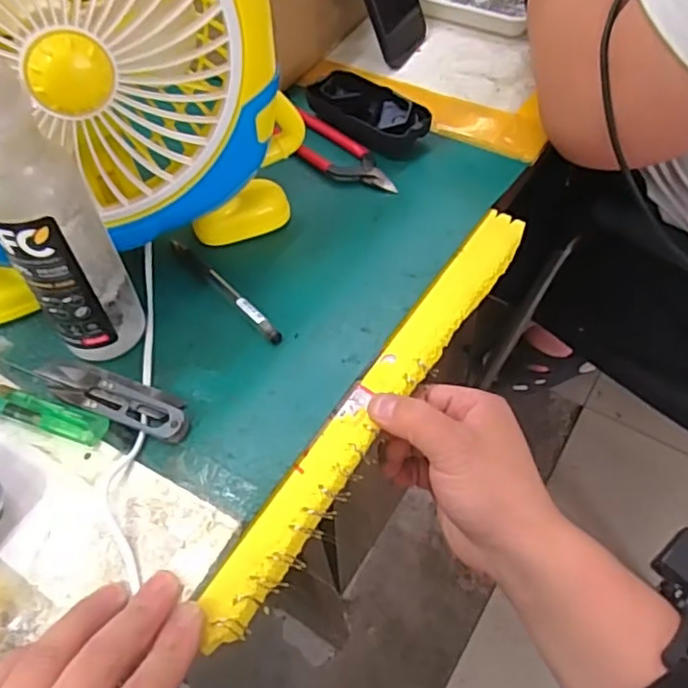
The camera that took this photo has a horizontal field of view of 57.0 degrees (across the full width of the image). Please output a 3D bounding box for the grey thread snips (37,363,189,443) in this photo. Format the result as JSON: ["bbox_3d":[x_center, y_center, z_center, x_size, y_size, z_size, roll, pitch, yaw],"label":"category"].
[{"bbox_3d":[-0.139,0.027,0.378,0.113,0.016,0.030,22,56,12],"label":"grey thread snips"}]

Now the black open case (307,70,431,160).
[{"bbox_3d":[0.020,-0.197,0.542,0.109,0.028,0.061,35,60,21],"label":"black open case"}]

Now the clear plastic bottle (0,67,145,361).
[{"bbox_3d":[-0.159,-0.072,0.321,0.053,0.224,0.044,-25,55,-15],"label":"clear plastic bottle"}]

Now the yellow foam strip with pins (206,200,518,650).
[{"bbox_3d":[0.028,0.023,0.380,0.030,0.010,0.332,30,59,17],"label":"yellow foam strip with pins"}]

